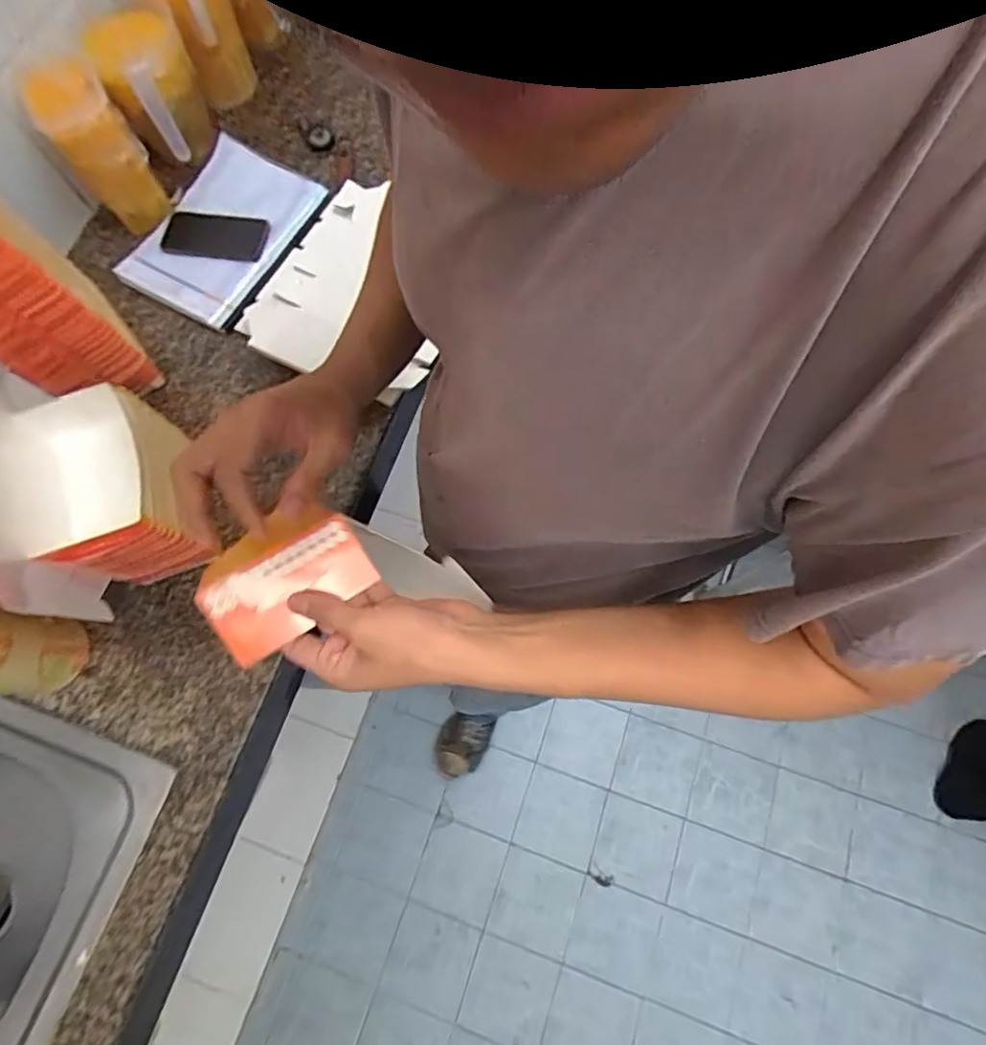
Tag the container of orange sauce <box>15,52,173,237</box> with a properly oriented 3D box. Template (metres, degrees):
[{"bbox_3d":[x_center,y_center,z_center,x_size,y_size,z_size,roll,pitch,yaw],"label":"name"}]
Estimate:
[{"bbox_3d":[-0.576,-0.550,0.812,0.099,0.190,0.125,-34,75,-9],"label":"container of orange sauce"}]

